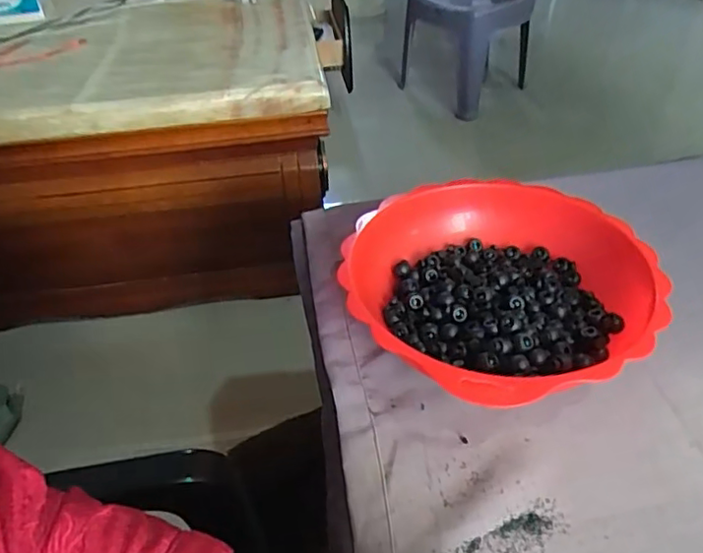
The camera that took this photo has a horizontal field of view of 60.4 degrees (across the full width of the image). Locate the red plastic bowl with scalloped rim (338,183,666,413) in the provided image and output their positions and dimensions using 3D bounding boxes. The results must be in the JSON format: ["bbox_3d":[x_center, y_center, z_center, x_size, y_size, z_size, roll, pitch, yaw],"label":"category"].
[{"bbox_3d":[0.115,0.020,0.490,0.227,0.076,0.227,-2,40,2],"label":"red plastic bowl with scalloped rim"}]

